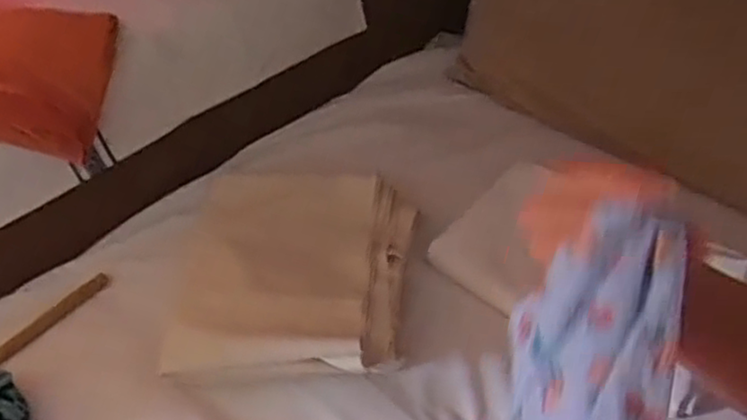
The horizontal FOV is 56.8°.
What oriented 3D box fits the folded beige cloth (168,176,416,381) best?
[{"bbox_3d":[-0.090,0.063,0.819,0.266,0.052,0.300,-3,45,3],"label":"folded beige cloth"}]

